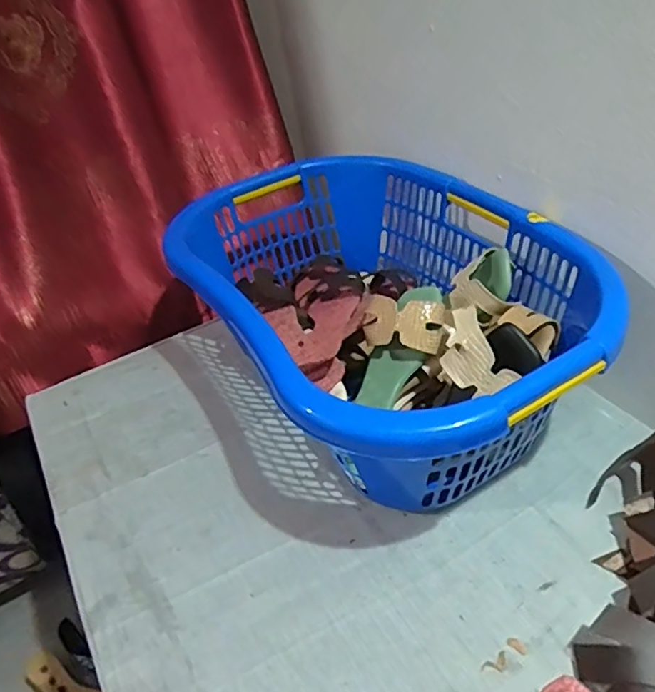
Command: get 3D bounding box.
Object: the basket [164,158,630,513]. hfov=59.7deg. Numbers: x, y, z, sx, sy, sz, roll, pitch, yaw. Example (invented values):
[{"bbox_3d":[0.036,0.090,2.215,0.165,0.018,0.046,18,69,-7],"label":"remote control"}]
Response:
[{"bbox_3d":[0.072,-0.048,0.769,0.411,0.202,0.587,-25,42,-20],"label":"basket"}]

